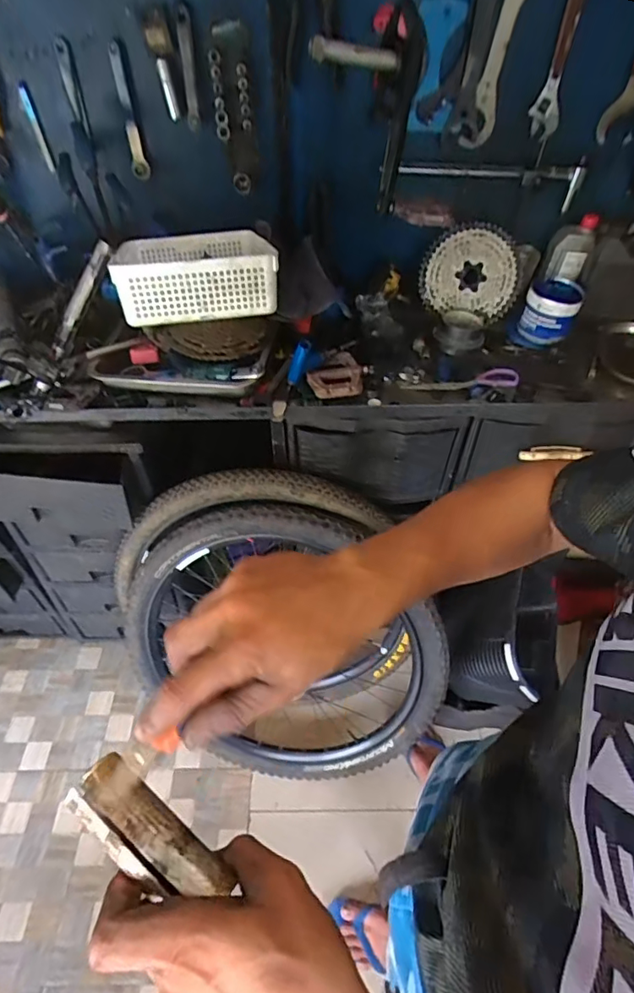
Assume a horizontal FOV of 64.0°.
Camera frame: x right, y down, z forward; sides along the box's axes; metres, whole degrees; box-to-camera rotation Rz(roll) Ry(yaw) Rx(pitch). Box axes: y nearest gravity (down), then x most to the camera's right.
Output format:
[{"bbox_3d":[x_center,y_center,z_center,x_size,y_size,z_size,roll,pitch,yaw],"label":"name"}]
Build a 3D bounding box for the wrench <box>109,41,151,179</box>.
[{"bbox_3d":[-0.334,-0.681,0.907,0.031,0.197,0.011,12,49,8],"label":"wrench"}]

